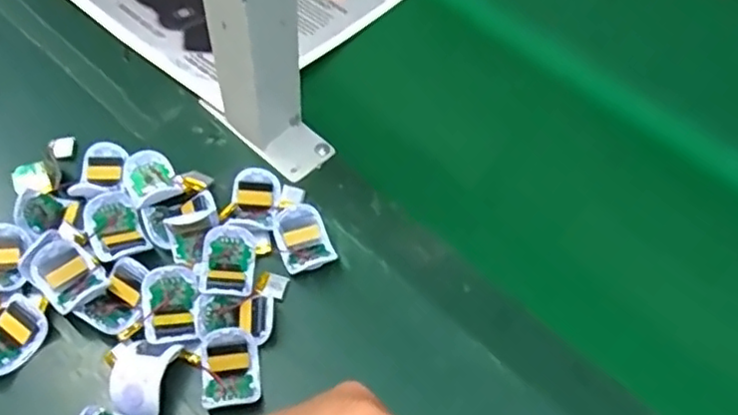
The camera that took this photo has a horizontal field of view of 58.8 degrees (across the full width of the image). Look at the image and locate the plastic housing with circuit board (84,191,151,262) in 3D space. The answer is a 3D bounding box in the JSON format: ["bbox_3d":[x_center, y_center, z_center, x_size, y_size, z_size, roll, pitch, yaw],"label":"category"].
[{"bbox_3d":[-0.151,0.012,0.388,0.030,0.015,0.040,-23,62,-18],"label":"plastic housing with circuit board"}]

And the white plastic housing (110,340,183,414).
[{"bbox_3d":[-0.119,0.088,0.341,0.029,0.012,0.038,13,57,4],"label":"white plastic housing"}]

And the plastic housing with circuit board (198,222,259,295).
[{"bbox_3d":[-0.082,0.032,0.380,0.030,0.014,0.042,4,57,-1],"label":"plastic housing with circuit board"}]

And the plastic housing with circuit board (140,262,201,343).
[{"bbox_3d":[-0.110,0.053,0.361,0.029,0.015,0.042,-7,58,-9],"label":"plastic housing with circuit board"}]

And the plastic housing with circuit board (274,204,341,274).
[{"bbox_3d":[-0.040,0.018,0.396,0.030,0.012,0.043,-19,60,-15],"label":"plastic housing with circuit board"}]

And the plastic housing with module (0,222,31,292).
[{"bbox_3d":[-0.211,0.029,0.376,0.028,0.017,0.041,-6,58,-8],"label":"plastic housing with module"}]

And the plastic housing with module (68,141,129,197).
[{"bbox_3d":[-0.170,-0.023,0.412,0.029,0.013,0.041,7,57,1],"label":"plastic housing with module"}]

